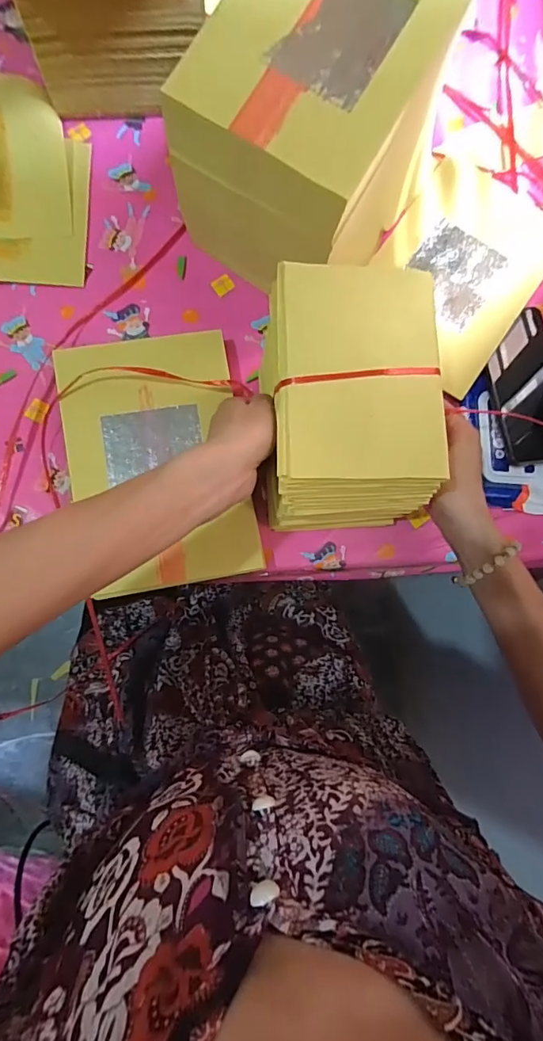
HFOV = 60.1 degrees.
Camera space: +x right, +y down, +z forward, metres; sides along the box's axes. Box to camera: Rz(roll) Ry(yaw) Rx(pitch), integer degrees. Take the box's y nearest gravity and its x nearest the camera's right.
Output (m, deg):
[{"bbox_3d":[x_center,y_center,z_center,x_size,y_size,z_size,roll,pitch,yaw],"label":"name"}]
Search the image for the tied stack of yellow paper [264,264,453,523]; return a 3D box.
[{"bbox_3d":[0.059,-0.092,0.354,0.126,0.057,0.187,-2,85,-5],"label":"tied stack of yellow paper"}]

